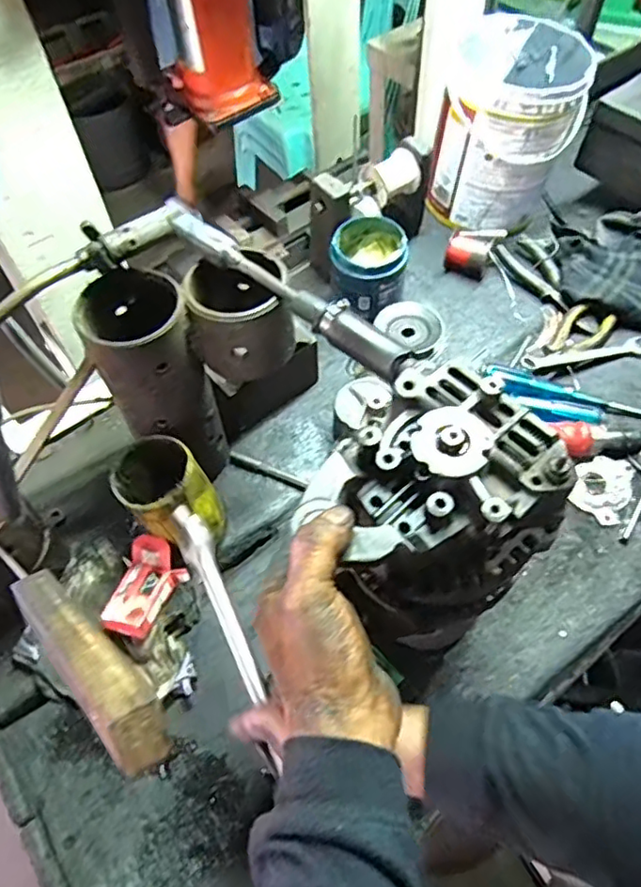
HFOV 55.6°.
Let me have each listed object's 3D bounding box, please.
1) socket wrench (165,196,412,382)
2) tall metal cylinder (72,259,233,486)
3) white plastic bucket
[{"bbox_3d":[-0.031,-0.127,0.484,0.244,0.040,0.026,34,65,23],"label":"socket wrench"},{"bbox_3d":[-0.150,-0.056,0.576,0.083,0.199,0.096,-21,58,-10],"label":"tall metal cylinder"},{"bbox_3d":[0.249,-0.416,0.809,0.165,0.184,0.169,20,60,16],"label":"white plastic bucket"}]

